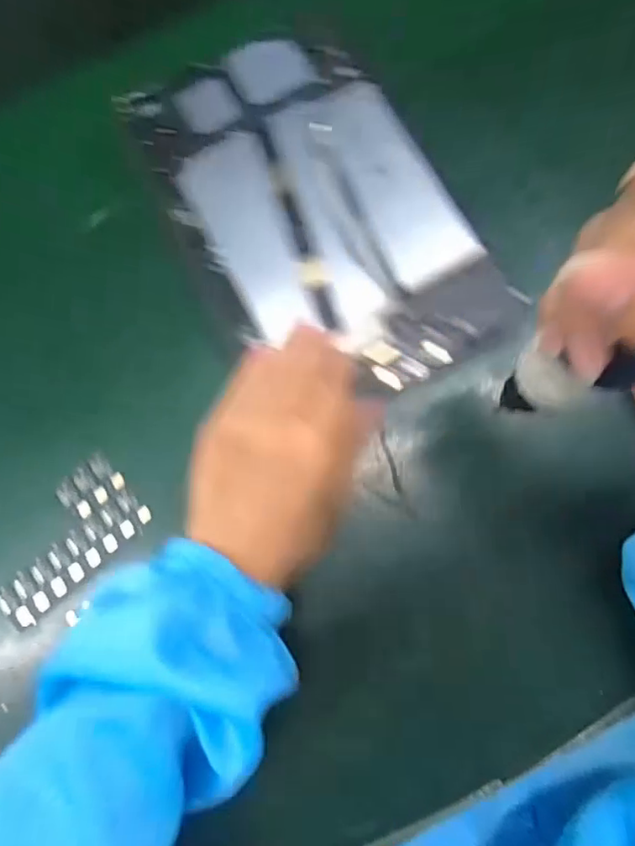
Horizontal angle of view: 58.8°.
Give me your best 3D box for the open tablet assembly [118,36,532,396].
[{"bbox_3d":[-0.001,-0.121,0.326,0.142,0.009,0.228,-29,81,-1],"label":"open tablet assembly"}]

